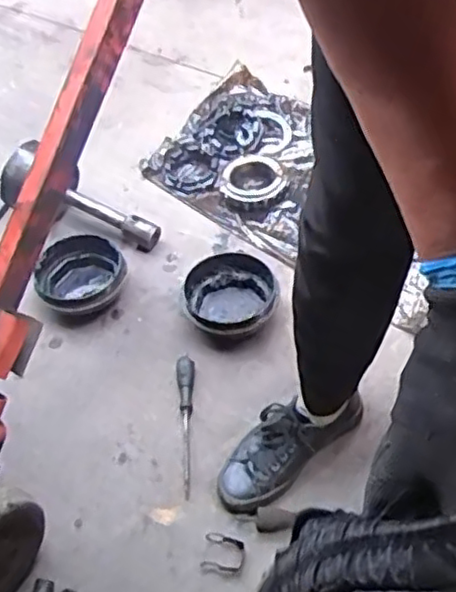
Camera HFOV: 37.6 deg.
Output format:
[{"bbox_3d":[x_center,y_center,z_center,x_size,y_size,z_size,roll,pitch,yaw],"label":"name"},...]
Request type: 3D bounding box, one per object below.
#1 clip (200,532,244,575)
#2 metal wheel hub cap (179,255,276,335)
[{"bbox_3d":[-0.006,0.352,0.918,0.057,0.007,0.053,5,52,9],"label":"clip"},{"bbox_3d":[0.001,-0.001,1.164,0.158,0.056,0.158,-2,51,3],"label":"metal wheel hub cap"}]

